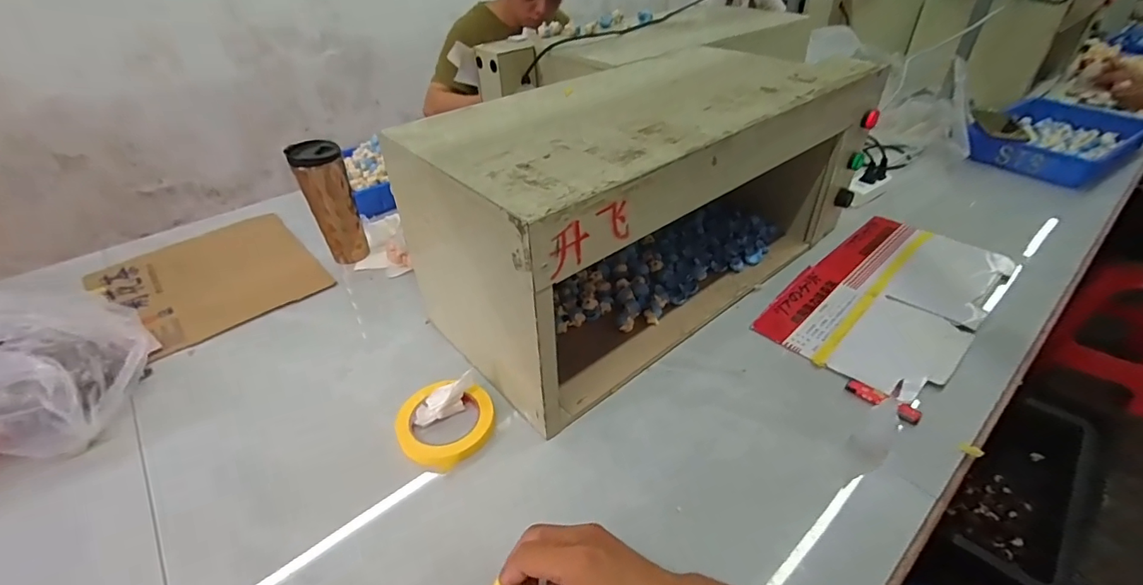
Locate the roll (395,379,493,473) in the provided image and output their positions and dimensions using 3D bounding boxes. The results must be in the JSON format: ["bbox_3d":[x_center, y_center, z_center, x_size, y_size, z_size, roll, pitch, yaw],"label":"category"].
[{"bbox_3d":[-0.146,0.148,0.572,0.105,0.024,0.110,-1,39,1],"label":"roll"}]

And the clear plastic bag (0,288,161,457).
[{"bbox_3d":[-0.668,0.077,0.560,0.293,0.186,0.188,0,39,3],"label":"clear plastic bag"}]

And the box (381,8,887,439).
[{"bbox_3d":[0.090,-0.150,0.720,0.608,0.281,0.344,-30,47,-30],"label":"box"}]

